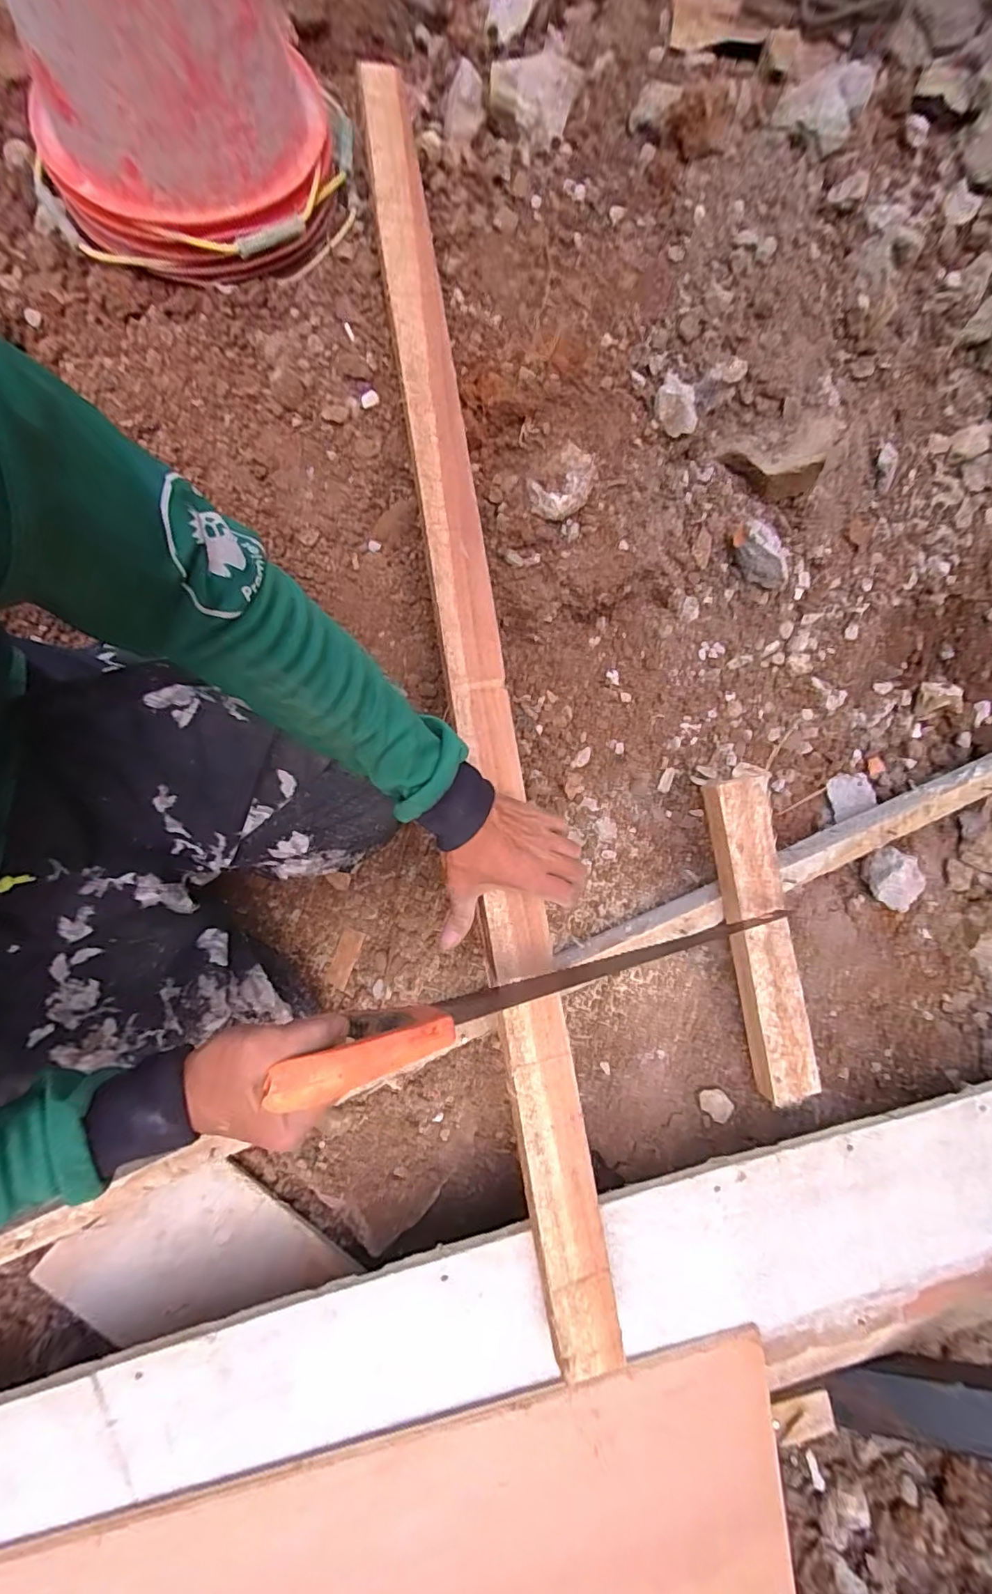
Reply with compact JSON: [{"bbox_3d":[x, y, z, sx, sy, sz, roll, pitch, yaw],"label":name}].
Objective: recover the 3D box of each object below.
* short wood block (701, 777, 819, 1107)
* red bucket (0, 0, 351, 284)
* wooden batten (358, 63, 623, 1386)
[{"bbox_3d":[0.294,0.155,0.607,0.064,0.027,0.347,-9,87,-4],"label":"short wood block"},{"bbox_3d":[-0.321,-0.730,0.515,0.243,0.268,0.243,0,67,0],"label":"red bucket"},{"bbox_3d":[-0.023,-0.146,0.544,0.069,0.031,1.303,-8,84,-3],"label":"wooden batten"}]

